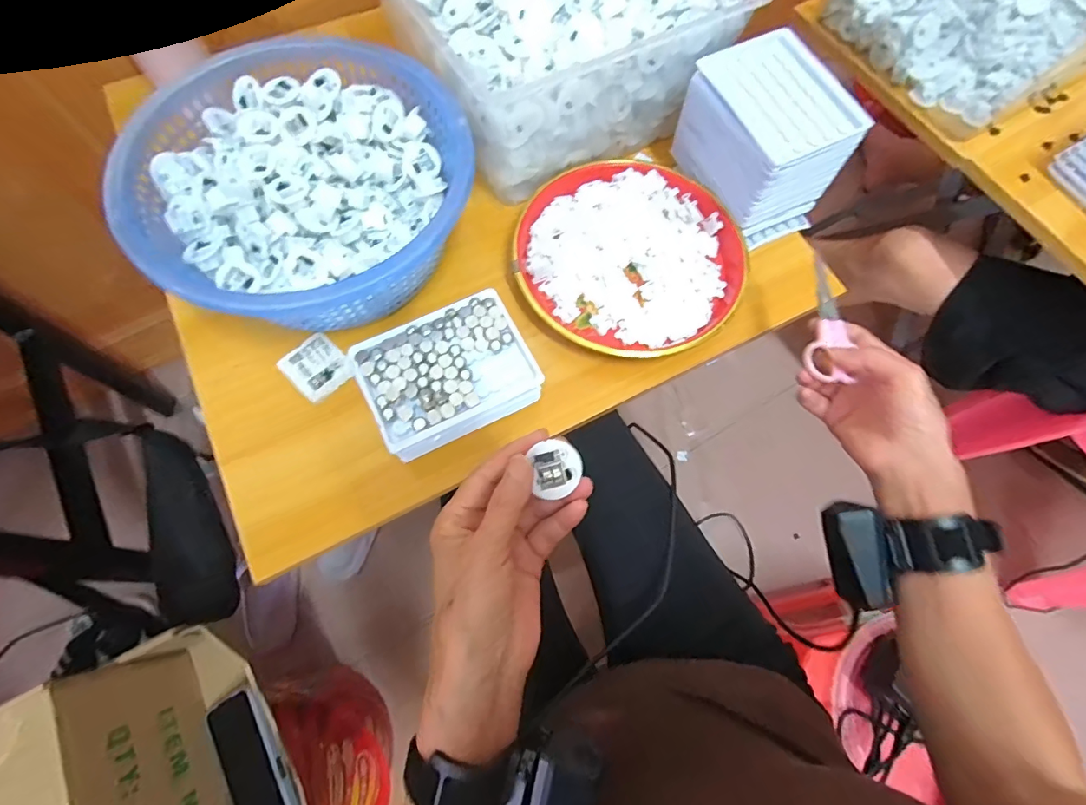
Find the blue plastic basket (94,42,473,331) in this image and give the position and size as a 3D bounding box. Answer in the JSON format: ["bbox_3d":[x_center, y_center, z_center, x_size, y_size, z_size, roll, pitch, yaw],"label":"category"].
[{"bbox_3d":[-0.204,-0.184,0.433,0.245,0.106,0.263,0,71,-1],"label":"blue plastic basket"}]

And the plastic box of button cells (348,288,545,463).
[{"bbox_3d":[-0.077,-0.021,0.411,0.130,0.055,0.099,-27,74,-10],"label":"plastic box of button cells"}]

